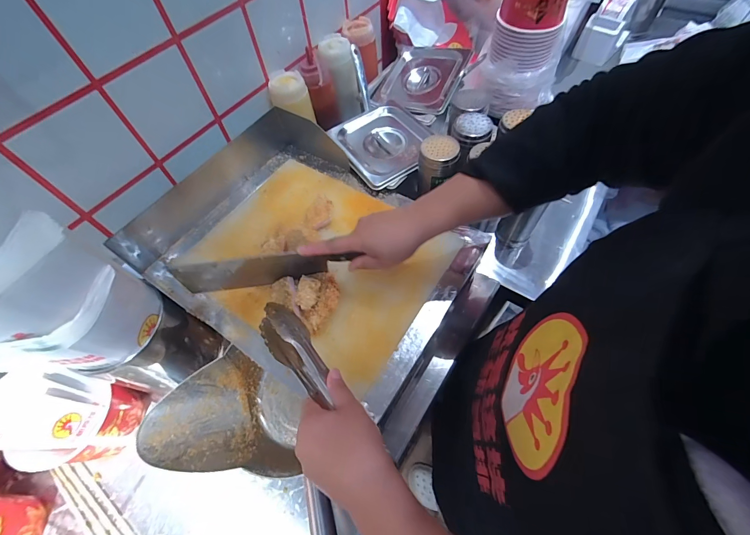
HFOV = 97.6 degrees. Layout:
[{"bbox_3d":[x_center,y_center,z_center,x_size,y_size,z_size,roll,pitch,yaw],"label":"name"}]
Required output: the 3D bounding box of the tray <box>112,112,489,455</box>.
[{"bbox_3d":[-0.094,-0.047,0.489,0.480,0.060,0.347,28,65,18],"label":"tray"}]

